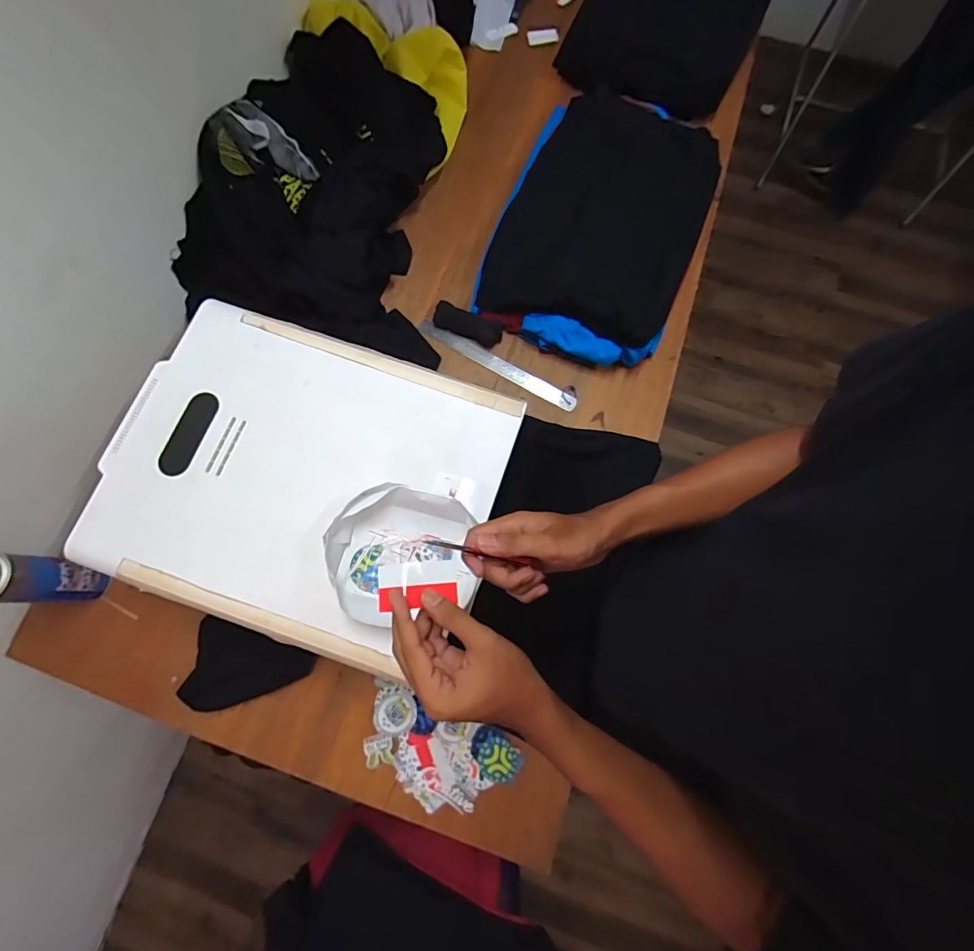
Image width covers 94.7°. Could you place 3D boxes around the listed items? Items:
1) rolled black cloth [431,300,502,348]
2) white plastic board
[{"bbox_3d":[-0.034,-0.279,0.827,0.132,0.028,0.046,23,76,6],"label":"rolled black cloth"},{"bbox_3d":[-0.248,-0.002,0.600,0.498,0.017,0.393,19,77,4],"label":"white plastic board"}]

